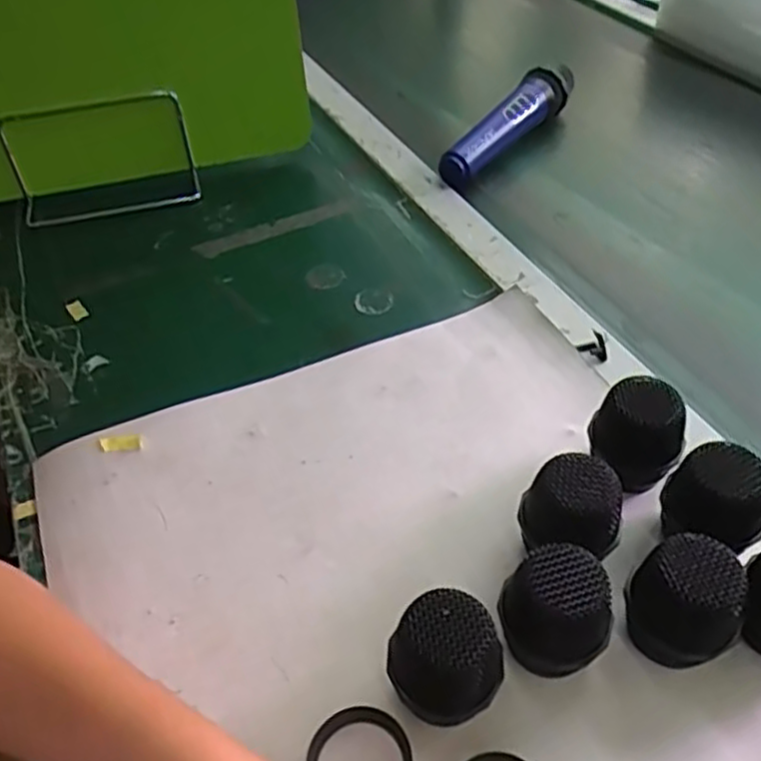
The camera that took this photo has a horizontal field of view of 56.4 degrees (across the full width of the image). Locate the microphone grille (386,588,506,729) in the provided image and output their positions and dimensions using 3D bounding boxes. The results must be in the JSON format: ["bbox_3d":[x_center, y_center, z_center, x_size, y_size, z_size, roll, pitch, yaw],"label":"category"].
[{"bbox_3d":[0.027,0.122,0.302,0.041,0.057,0.038,-1,46,1],"label":"microphone grille"}]

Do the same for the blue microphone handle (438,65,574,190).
[{"bbox_3d":[0.120,-0.237,0.657,0.044,0.050,0.186,23,51,23],"label":"blue microphone handle"}]

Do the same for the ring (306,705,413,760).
[{"bbox_3d":[-0.009,0.161,0.300,0.045,0.008,0.041,-1,46,1],"label":"ring"}]

